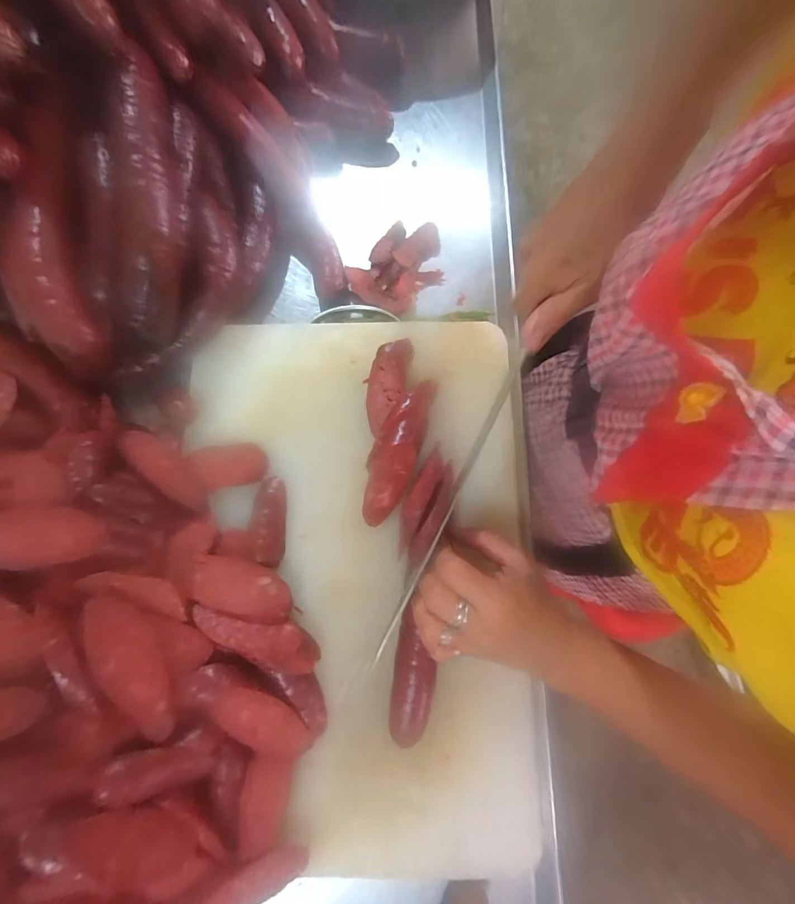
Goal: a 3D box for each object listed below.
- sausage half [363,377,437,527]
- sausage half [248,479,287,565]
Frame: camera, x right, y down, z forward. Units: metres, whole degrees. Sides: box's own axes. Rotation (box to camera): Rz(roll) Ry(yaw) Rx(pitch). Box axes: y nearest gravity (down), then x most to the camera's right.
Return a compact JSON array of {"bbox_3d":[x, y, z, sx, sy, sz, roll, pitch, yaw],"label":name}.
[{"bbox_3d":[-0.001,-0.001,0.360,0.037,0.032,0.125,15,78,3],"label":"sausage half"},{"bbox_3d":[-0.109,0.057,0.355,0.028,0.012,0.073,-3,77,-1],"label":"sausage half"}]

